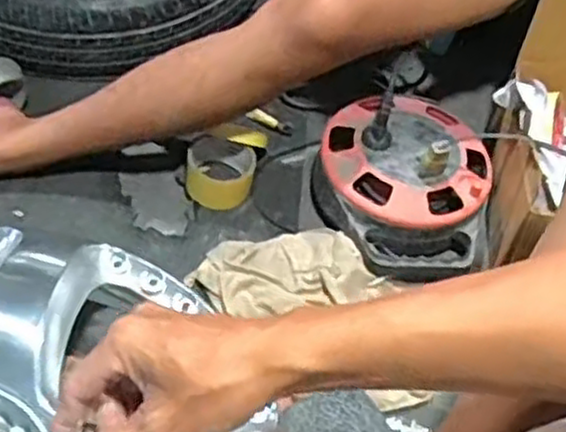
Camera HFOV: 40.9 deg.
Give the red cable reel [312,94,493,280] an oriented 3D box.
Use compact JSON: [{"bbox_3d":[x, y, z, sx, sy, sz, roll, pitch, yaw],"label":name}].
[{"bbox_3d":[0.141,-0.048,0.897,0.204,0.085,0.240,14,48,9],"label":"red cable reel"}]

